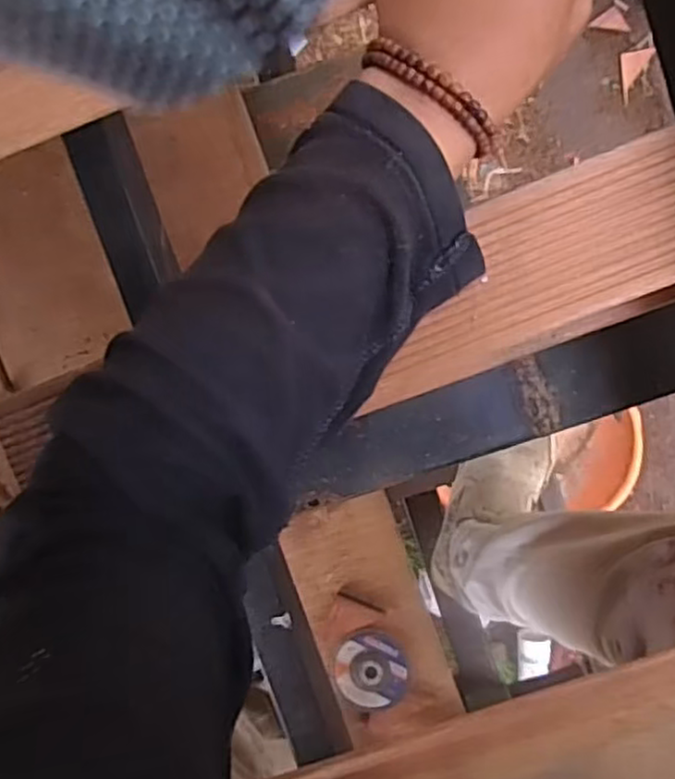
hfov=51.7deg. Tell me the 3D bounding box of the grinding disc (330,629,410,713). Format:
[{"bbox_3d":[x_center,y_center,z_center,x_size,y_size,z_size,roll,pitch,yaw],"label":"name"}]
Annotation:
[{"bbox_3d":[0.041,0.340,0.836,0.089,0.009,0.095,0,93,7],"label":"grinding disc"}]

